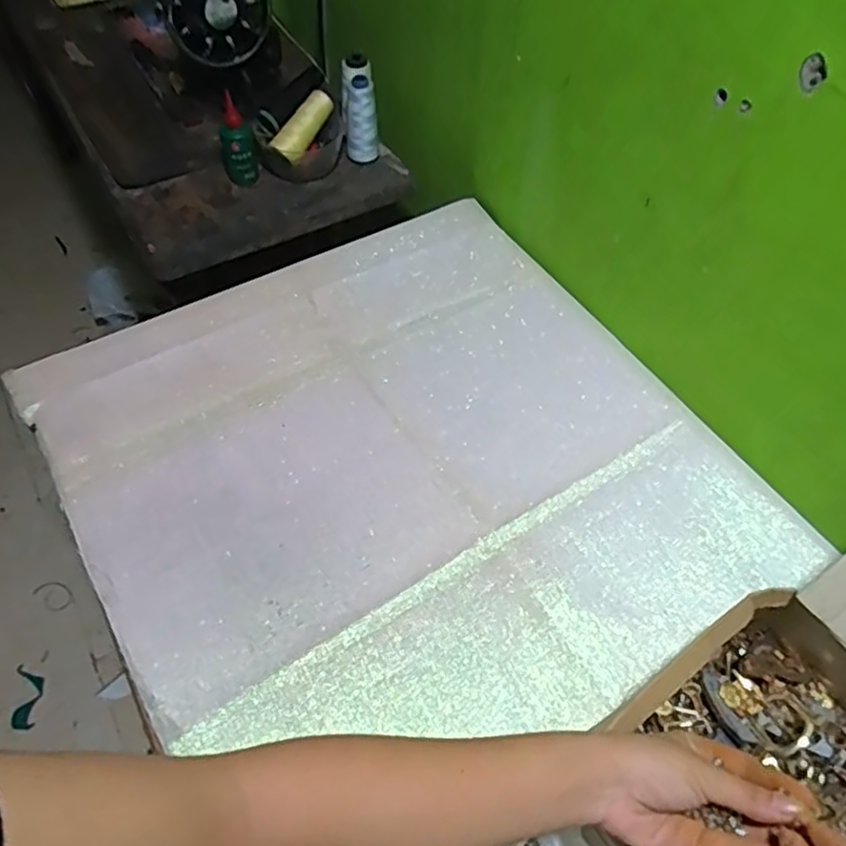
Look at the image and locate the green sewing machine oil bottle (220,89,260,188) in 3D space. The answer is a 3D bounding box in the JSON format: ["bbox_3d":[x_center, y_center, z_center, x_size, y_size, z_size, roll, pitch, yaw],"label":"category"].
[{"bbox_3d":[-0.252,-0.380,0.871,0.046,0.099,0.051,-13,56,-10],"label":"green sewing machine oil bottle"}]

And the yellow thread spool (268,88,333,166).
[{"bbox_3d":[-0.162,-0.414,0.892,0.035,0.039,0.124,27,75,16],"label":"yellow thread spool"}]

